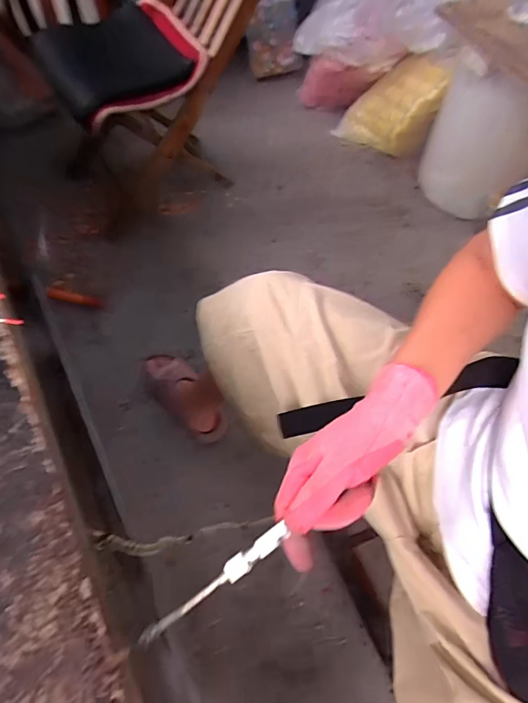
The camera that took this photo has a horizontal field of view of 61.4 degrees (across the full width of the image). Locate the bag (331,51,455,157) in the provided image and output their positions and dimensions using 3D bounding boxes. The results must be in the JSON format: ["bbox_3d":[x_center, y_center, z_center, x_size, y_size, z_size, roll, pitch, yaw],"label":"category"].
[{"bbox_3d":[0.399,-0.787,1.411,0.276,0.303,0.146,41,63,20],"label":"bag"}]

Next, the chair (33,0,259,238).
[{"bbox_3d":[-0.270,-0.752,1.179,0.573,0.626,0.455,-27,64,-18],"label":"chair"}]

